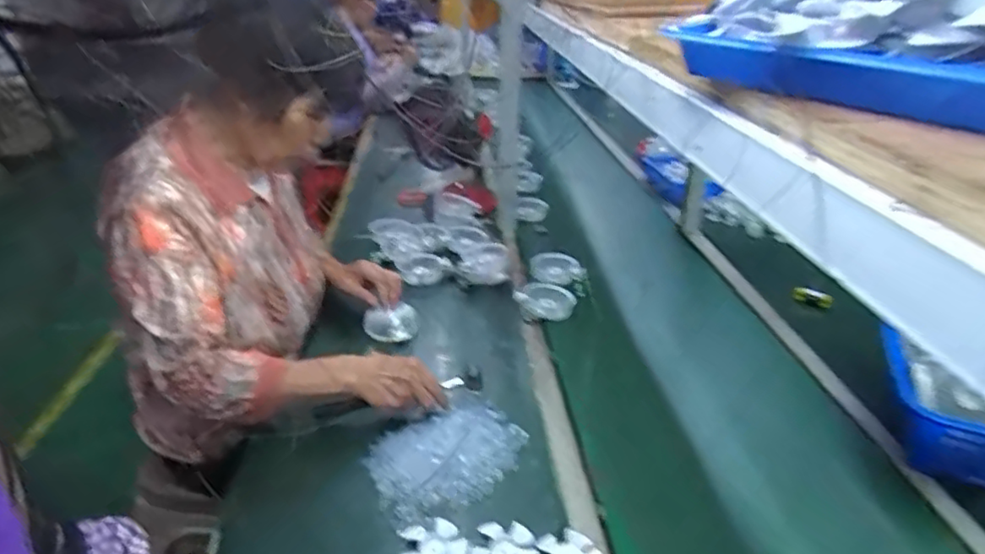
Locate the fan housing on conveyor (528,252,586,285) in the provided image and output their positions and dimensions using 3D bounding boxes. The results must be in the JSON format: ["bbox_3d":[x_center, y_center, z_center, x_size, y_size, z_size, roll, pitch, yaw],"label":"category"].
[{"bbox_3d":[0.136,-0.018,1.382,0.107,0.026,0.134,-9,30,-18],"label":"fan housing on conveyor"}]

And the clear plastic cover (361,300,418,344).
[{"bbox_3d":[-0.183,0.083,1.137,0.090,0.035,0.090,-1,52,-8],"label":"clear plastic cover"}]

